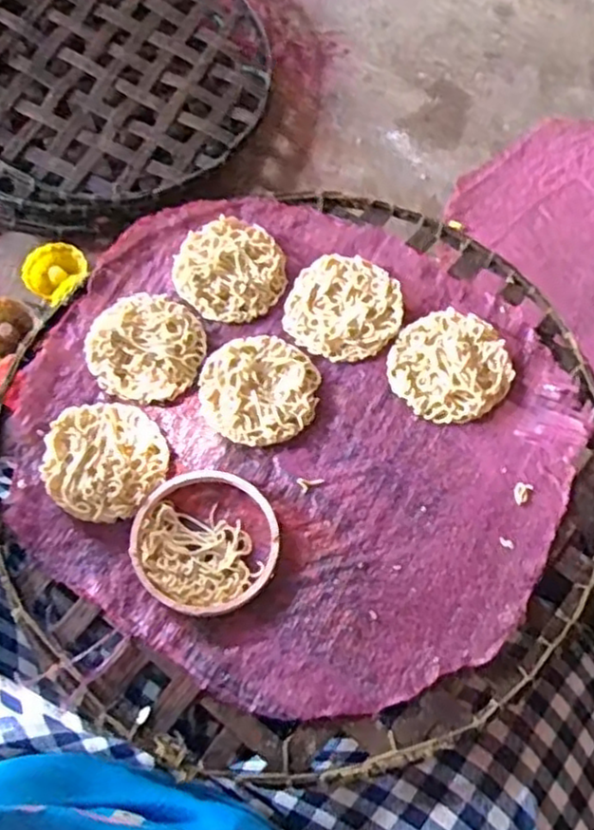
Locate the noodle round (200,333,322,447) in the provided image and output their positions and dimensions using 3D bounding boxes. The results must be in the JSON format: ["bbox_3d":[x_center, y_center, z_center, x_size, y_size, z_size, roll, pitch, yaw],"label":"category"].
[{"bbox_3d":[-0.024,-0.018,0.475,0.075,0.007,0.074,-4,69,-3],"label":"noodle round"}]

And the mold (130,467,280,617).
[{"bbox_3d":[-0.055,0.075,0.436,0.089,0.009,0.087,0,69,-1],"label":"mold"}]

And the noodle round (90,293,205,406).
[{"bbox_3d":[-0.101,-0.047,0.483,0.075,0.008,0.075,0,69,-1],"label":"noodle round"}]

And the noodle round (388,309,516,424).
[{"bbox_3d":[0.102,-0.033,0.477,0.074,0.009,0.073,0,69,-1],"label":"noodle round"}]

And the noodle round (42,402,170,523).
[{"bbox_3d":[-0.123,0.028,0.457,0.078,0.007,0.074,0,69,-1],"label":"noodle round"}]

